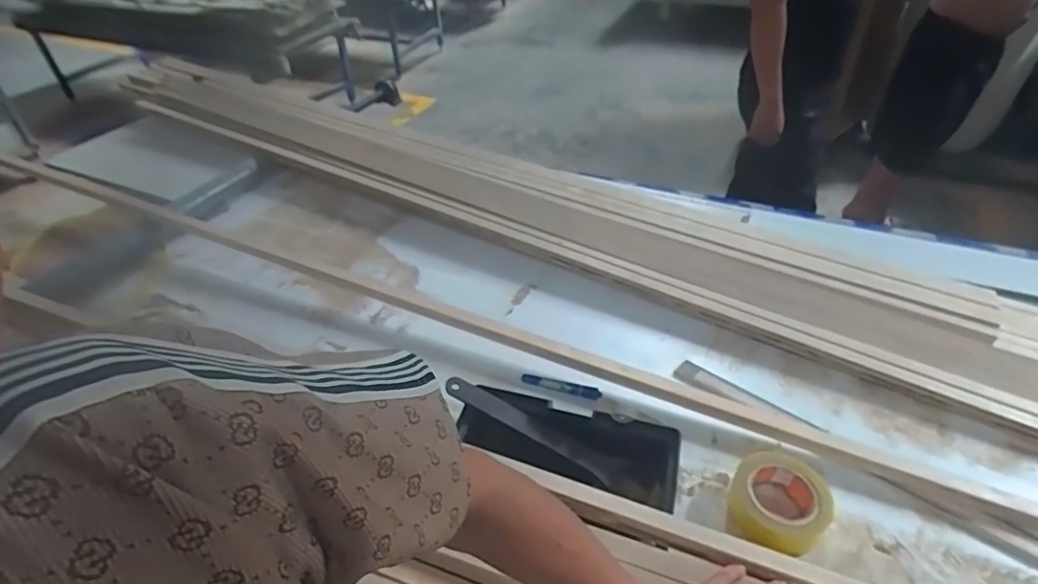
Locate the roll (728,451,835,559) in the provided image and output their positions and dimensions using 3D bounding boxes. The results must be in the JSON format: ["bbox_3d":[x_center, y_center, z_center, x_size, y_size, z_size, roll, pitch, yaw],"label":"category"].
[{"bbox_3d":[0.358,0.282,0.734,0.133,0.047,0.126,-1,41,1],"label":"roll"}]

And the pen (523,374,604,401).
[{"bbox_3d":[0.070,0.160,0.929,0.135,0.017,0.016,11,43,15],"label":"pen"}]

